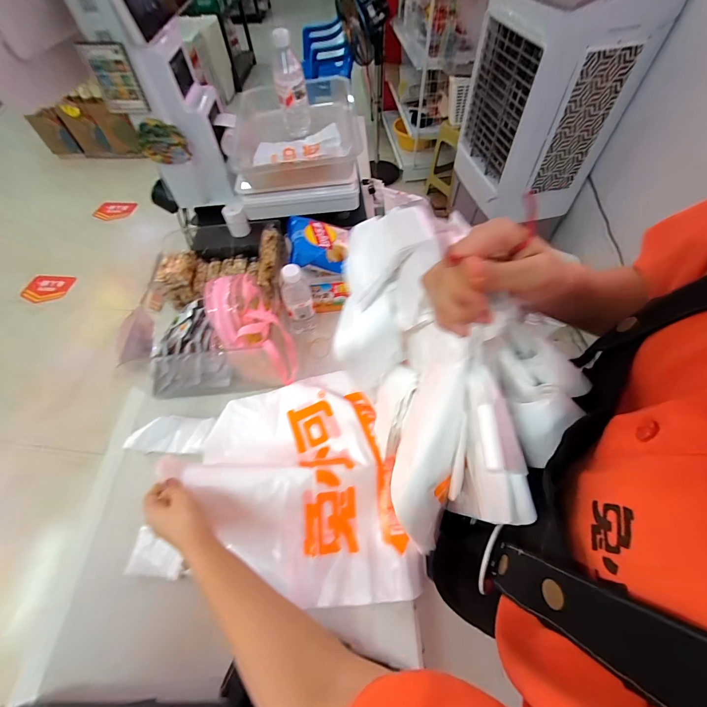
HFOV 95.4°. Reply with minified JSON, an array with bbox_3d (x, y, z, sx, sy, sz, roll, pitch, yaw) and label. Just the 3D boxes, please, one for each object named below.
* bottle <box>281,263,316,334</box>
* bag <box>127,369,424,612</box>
[{"bbox_3d":[-0.110,-0.105,0.642,0.056,0.160,0.063,-12,60,-3],"label":"bottle"},{"bbox_3d":[-0.148,0.192,0.495,0.393,0.100,0.339,-8,60,-1],"label":"bag"}]

